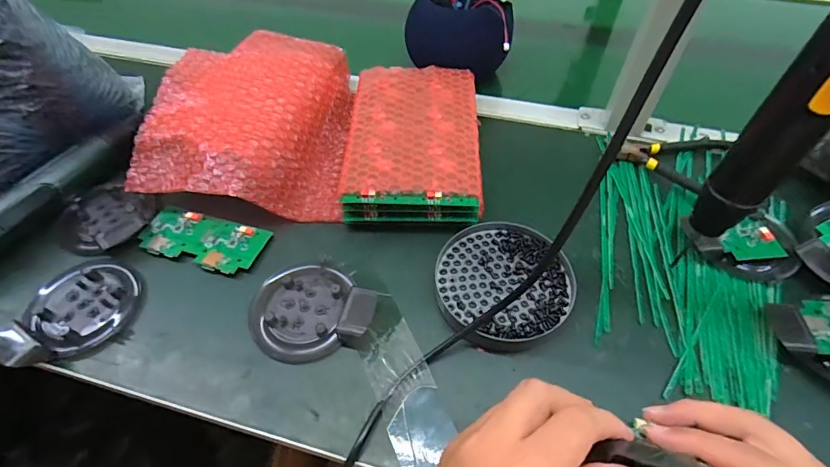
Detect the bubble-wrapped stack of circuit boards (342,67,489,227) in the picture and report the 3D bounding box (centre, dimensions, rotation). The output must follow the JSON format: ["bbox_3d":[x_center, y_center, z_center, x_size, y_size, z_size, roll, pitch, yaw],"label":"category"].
[{"bbox_3d":[0.000,-0.099,0.453,0.130,0.045,0.203,1,52,1],"label":"bubble-wrapped stack of circuit boards"}]

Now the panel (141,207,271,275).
[{"bbox_3d":[-0.198,0.005,0.399,0.114,0.004,0.051,13,53,10],"label":"panel"}]

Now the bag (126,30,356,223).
[{"bbox_3d":[-0.165,-0.131,0.469,0.195,0.069,0.250,3,52,3],"label":"bag"}]

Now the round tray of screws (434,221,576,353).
[{"bbox_3d":[0.073,0.041,0.368,0.113,0.020,0.115,0,52,0],"label":"round tray of screws"}]

